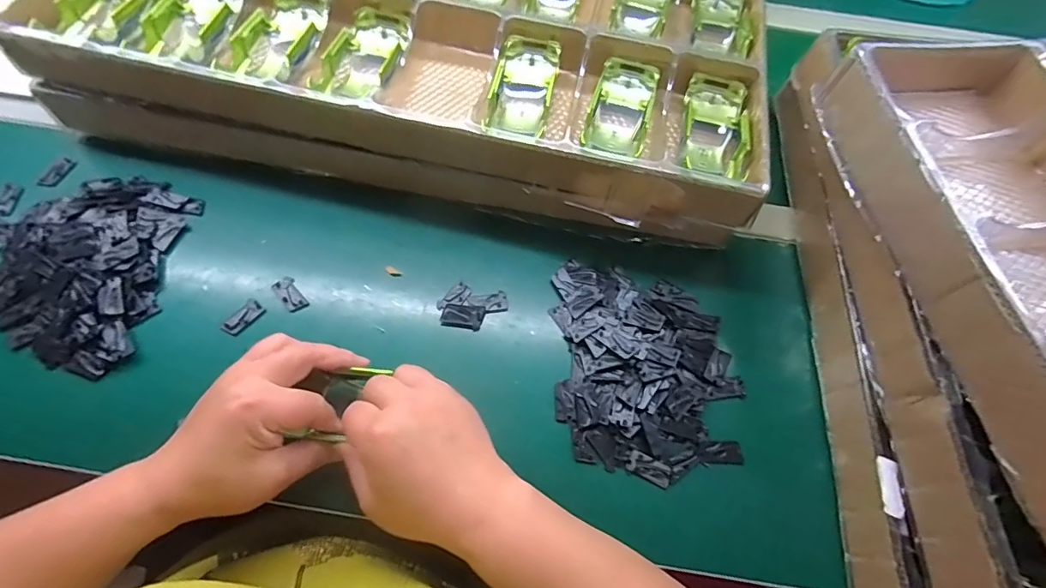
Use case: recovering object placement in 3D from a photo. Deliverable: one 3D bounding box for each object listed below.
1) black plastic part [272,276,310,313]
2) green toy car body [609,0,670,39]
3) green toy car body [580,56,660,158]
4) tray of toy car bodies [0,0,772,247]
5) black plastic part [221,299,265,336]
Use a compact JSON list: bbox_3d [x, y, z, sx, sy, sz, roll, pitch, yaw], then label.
[{"bbox_3d":[-0.206,0.001,0.433,0.018,0.005,0.034,-33,69,-19],"label":"black plastic part"},{"bbox_3d":[0.126,-0.307,0.519,0.054,0.023,0.098,16,62,5],"label":"green toy car body"},{"bbox_3d":[0.092,-0.174,0.456,0.055,0.031,0.098,14,62,3],"label":"green toy car body"},{"bbox_3d":[-0.133,-0.330,0.538,0.649,0.114,0.466,13,62,3],"label":"tray of toy car bodies"},{"bbox_3d":[-0.241,0.021,0.421,0.017,0.005,0.034,36,65,14],"label":"black plastic part"}]

